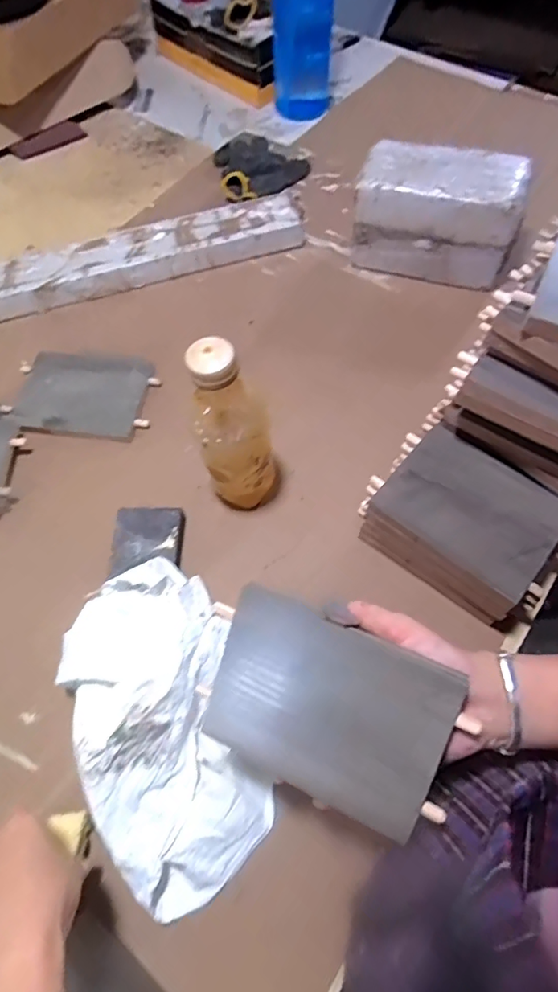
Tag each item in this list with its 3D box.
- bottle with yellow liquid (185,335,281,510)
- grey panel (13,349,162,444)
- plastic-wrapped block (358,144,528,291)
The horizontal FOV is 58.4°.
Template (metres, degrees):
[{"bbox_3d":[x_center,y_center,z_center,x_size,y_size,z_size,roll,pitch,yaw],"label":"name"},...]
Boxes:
[{"bbox_3d":[-0.038,-0.056,0.481,0.068,0.219,0.068,15,66,9],"label":"bottle with yellow liquid"},{"bbox_3d":[-0.241,-0.126,0.617,0.165,0.013,0.112,5,65,4],"label":"grey panel"},{"bbox_3d":[0.206,-0.376,0.666,0.205,0.119,0.103,12,65,8],"label":"plastic-wrapped block"}]

